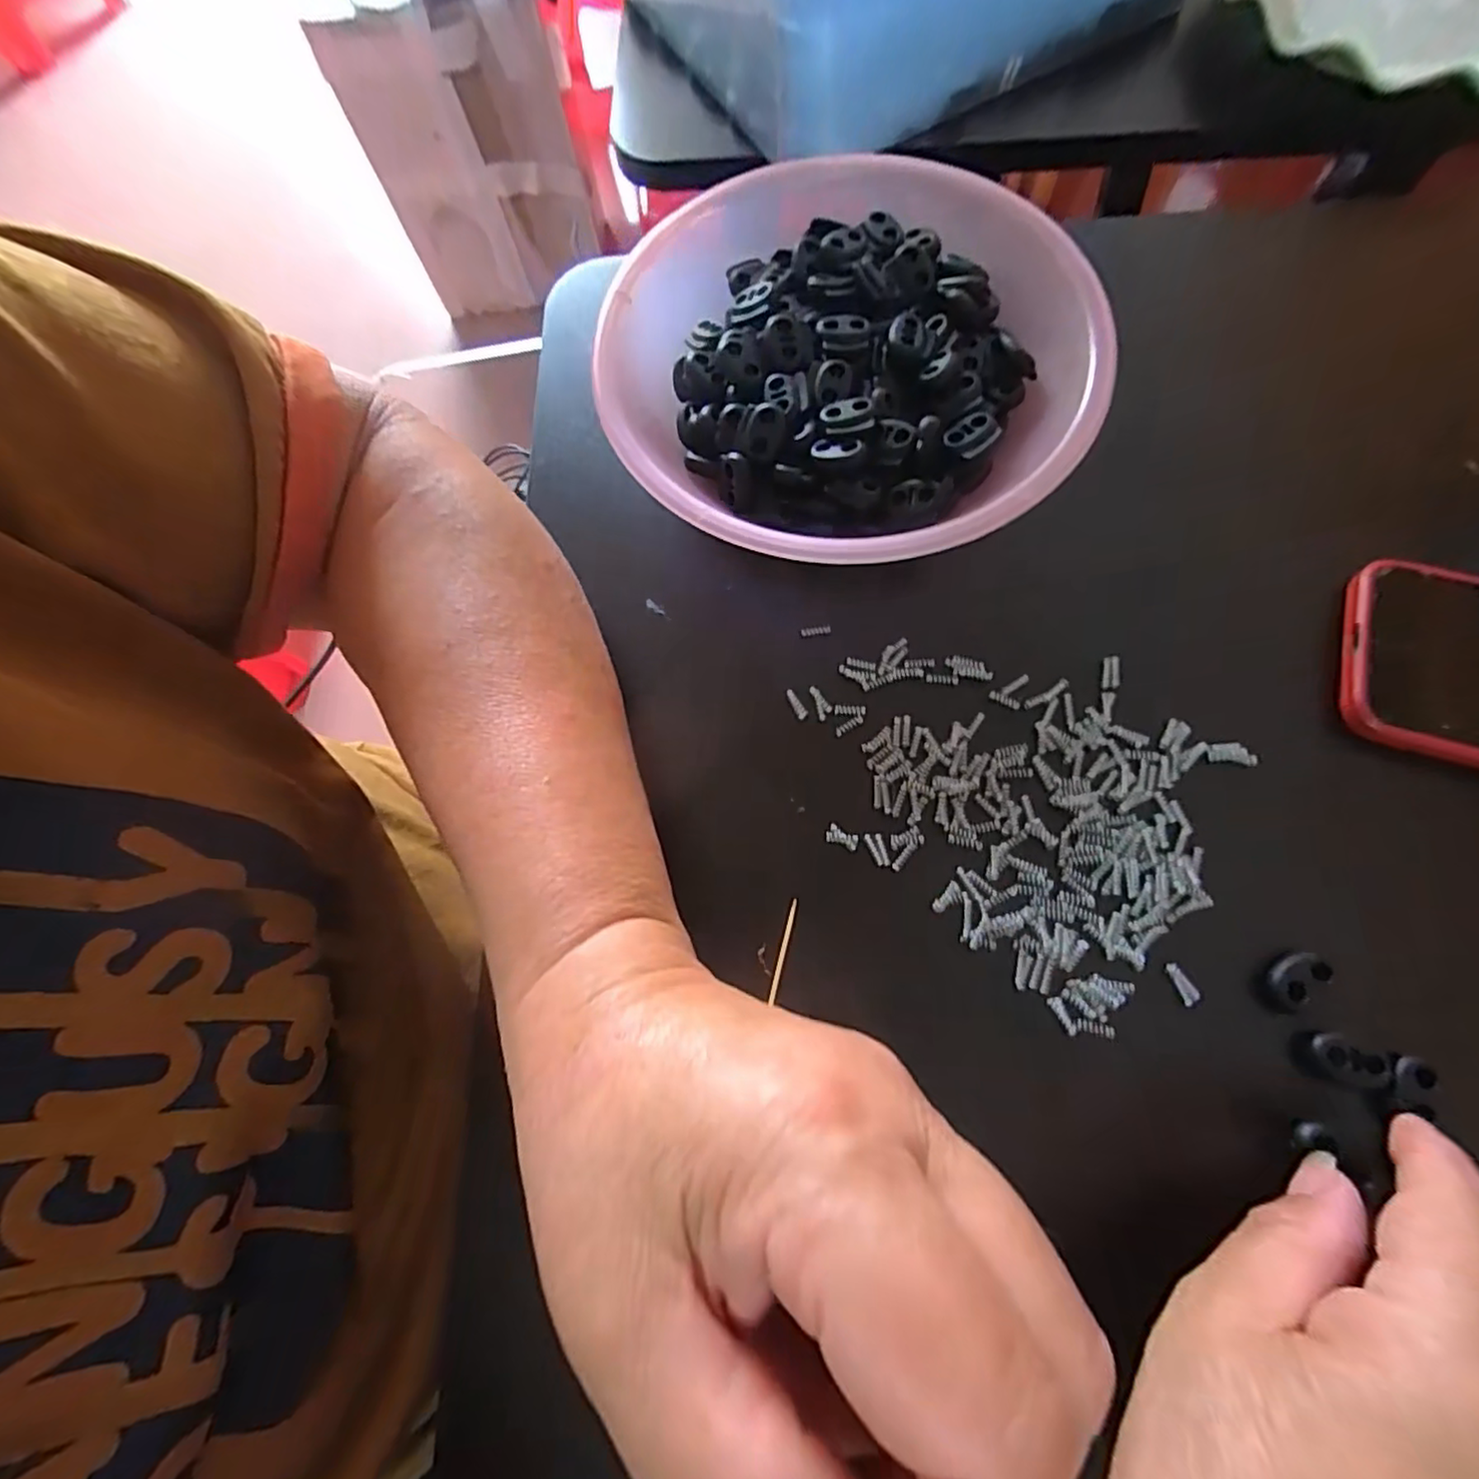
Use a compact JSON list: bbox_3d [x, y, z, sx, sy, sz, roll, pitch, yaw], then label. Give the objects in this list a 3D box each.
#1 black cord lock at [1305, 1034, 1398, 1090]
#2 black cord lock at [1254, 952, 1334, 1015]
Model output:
[{"bbox_3d":[0.181,0.096,0.195,0.022,0.009,0.013,17,75,9],"label":"black cord lock"},{"bbox_3d":[0.171,0.075,0.203,0.013,0.011,0.019,42,80,14],"label":"black cord lock"}]

